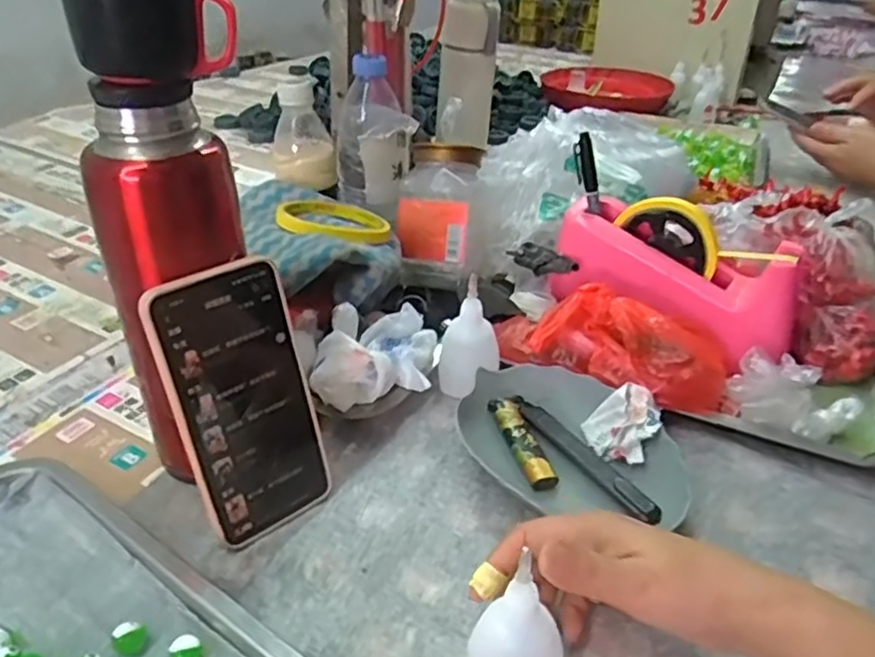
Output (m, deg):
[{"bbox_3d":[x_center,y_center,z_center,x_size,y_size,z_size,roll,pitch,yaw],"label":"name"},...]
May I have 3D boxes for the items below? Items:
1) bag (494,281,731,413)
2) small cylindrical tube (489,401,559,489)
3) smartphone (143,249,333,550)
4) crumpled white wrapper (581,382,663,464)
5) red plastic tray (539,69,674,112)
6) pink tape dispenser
[{"bbox_3d":[0.132,0.011,0.509,0.170,0.052,0.067,9,34,10],"label":"bag"},{"bbox_3d":[0.060,0.078,0.473,0.021,0.014,0.081,-9,35,-16],"label":"small cylindrical tube"},{"bbox_3d":[-0.110,0.044,0.393,0.077,0.161,0.007,-26,26,-34],"label":"smartphone"},{"bbox_3d":[0.127,0.065,0.467,0.047,0.035,0.046,15,35,18],"label":"crumpled white wrapper"},{"bbox_3d":[0.310,-0.448,1.260,0.225,0.032,0.187,-24,41,-34],"label":"red plastic tray"},{"bbox_3d":[0.194,-0.049,0.551,0.190,0.084,0.087,25,40,30],"label":"pink tape dispenser"}]

